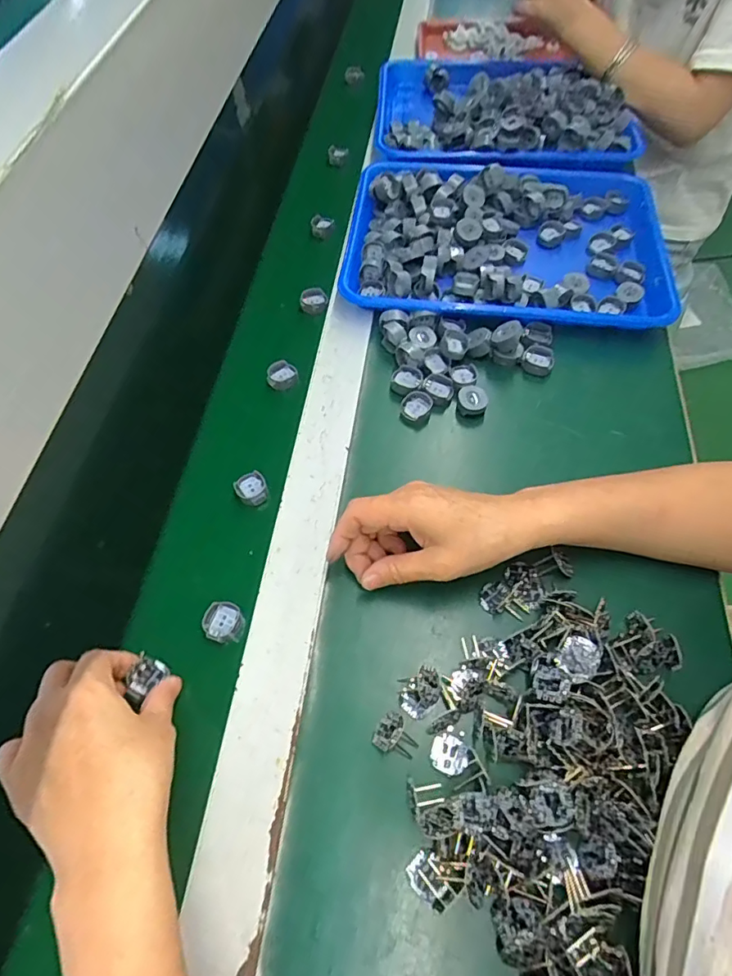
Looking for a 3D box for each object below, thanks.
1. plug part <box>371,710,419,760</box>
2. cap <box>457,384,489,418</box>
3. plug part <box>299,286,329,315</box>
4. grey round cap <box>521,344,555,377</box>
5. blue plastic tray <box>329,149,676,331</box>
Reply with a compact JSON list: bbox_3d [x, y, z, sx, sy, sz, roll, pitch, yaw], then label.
[{"bbox_3d":[0.020,0.161,0.340,0.028,0.014,0.024,24,63,15],"label":"plug part"},{"bbox_3d":[0.097,-0.079,0.476,0.027,0.013,0.031,5,59,4],"label":"cap"},{"bbox_3d":[-0.056,-0.203,0.566,0.029,0.010,0.030,-1,59,1],"label":"plug part"},{"bbox_3d":[0.166,-0.123,0.503,0.029,0.011,0.030,-1,59,1],"label":"grey round cap"},{"bbox_3d":[0.151,-0.280,0.574,0.338,0.047,0.260,4,59,4],"label":"blue plastic tray"}]

